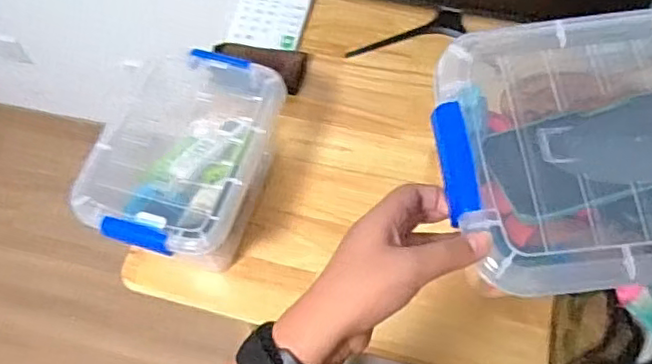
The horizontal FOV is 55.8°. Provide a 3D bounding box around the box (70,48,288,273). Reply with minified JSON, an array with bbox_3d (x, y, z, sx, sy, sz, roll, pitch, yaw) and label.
[{"bbox_3d":[-0.179,-0.016,0.834,0.203,0.152,0.279,17,61,11],"label":"box"}]

